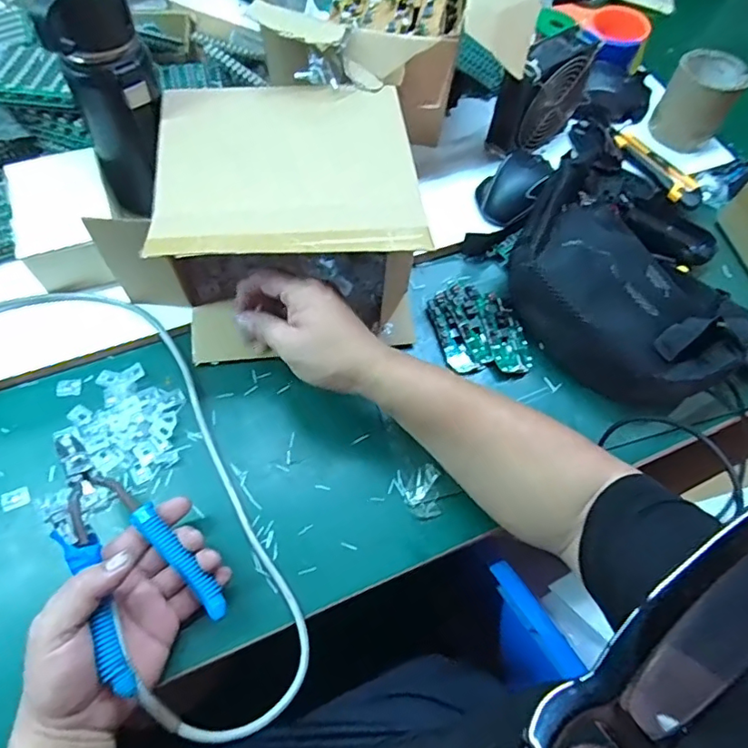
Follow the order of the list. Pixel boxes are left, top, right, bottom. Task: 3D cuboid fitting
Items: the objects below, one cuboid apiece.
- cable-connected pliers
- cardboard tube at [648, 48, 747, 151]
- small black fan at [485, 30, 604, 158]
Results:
[{"bbox_3d":[-0.197,0.129,0.414,0.085,0.025,0.188,-25,73,-41],"label":"cable-connected pliers"},{"bbox_3d":[0.416,-0.352,0.697,0.086,0.092,0.069,41,66,15],"label":"cardboard tube"},{"bbox_3d":[0.202,-0.336,0.648,0.128,0.109,0.055,-38,72,-19],"label":"small black fan"}]

